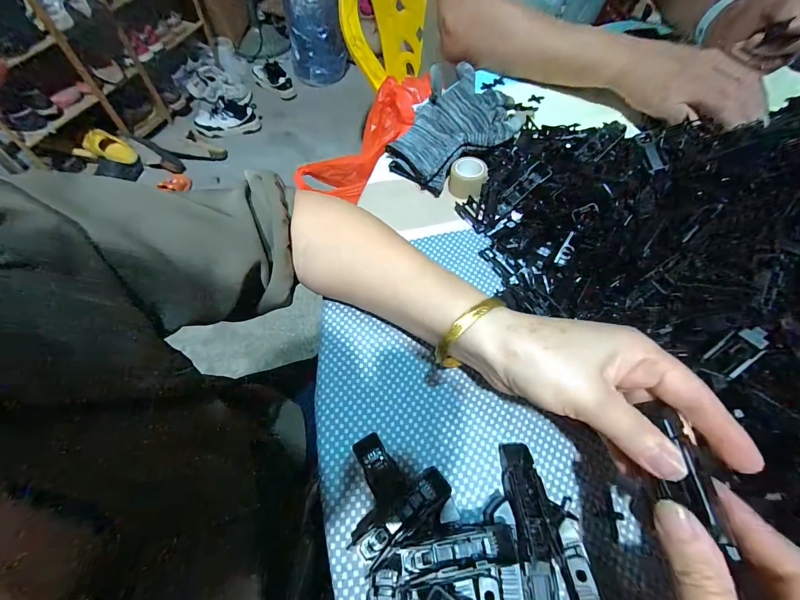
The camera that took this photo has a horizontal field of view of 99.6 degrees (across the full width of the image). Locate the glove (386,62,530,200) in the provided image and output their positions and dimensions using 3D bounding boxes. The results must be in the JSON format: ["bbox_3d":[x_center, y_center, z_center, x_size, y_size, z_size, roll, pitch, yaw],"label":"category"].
[{"bbox_3d":[0.052,-0.184,0.367,0.113,0.051,0.131,35,65,15],"label":"glove"}]

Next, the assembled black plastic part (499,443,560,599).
[{"bbox_3d":[0.081,0.147,0.208,0.021,0.022,0.108,1,61,-2],"label":"assembled black plastic part"}]

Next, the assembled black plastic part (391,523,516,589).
[{"bbox_3d":[0.033,0.145,0.192,0.066,0.016,0.020,-10,62,-8],"label":"assembled black plastic part"}]

